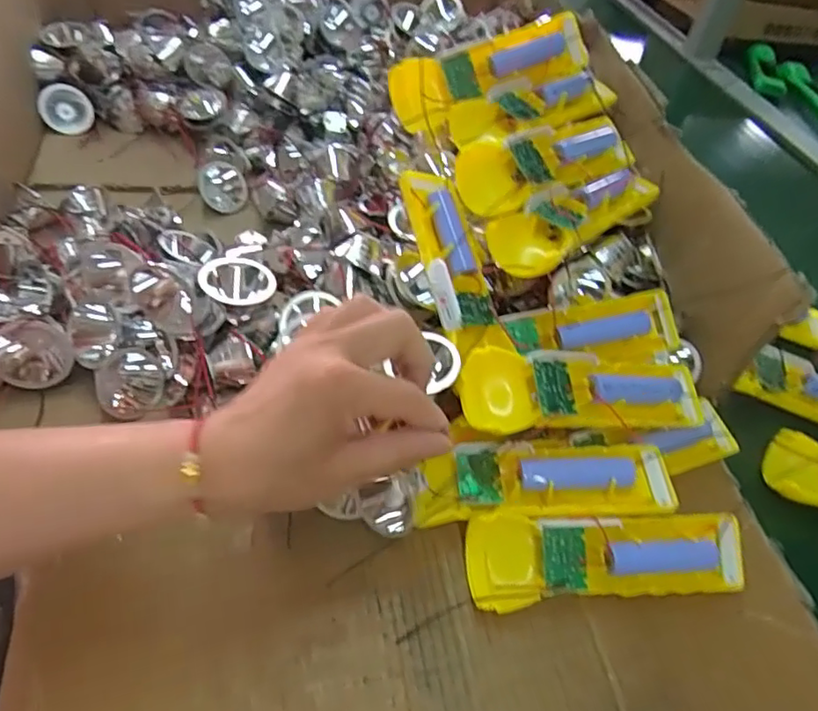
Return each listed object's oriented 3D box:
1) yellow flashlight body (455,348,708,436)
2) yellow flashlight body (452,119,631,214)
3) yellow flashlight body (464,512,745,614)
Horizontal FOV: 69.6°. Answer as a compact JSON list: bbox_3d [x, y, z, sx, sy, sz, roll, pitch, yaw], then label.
[{"bbox_3d":[0.108,0.023,0.358,0.156,0.030,0.046,1,78,-8],"label":"yellow flashlight body"},{"bbox_3d":[0.103,-0.140,0.433,0.153,0.043,0.052,-24,56,-26],"label":"yellow flashlight body"},{"bbox_3d":[0.110,0.115,0.336,0.154,0.029,0.045,-1,84,-1],"label":"yellow flashlight body"}]

